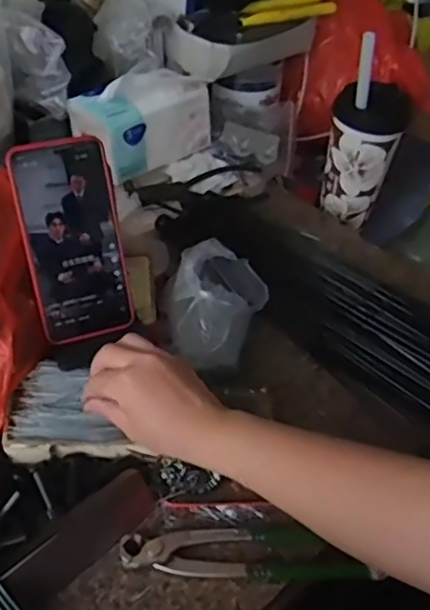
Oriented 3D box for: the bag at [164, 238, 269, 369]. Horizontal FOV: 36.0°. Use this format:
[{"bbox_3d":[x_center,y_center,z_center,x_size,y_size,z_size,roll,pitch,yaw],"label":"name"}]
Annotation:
[{"bbox_3d":[0.001,0.001,0.619,0.082,0.076,0.123,14,47,6],"label":"bag"}]

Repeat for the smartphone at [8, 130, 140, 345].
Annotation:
[{"bbox_3d":[-0.116,-0.052,0.546,0.079,0.163,0.013,-15,20,-20],"label":"smartphone"}]

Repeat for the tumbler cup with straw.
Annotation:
[{"bbox_3d":[0.178,-0.203,0.775,0.080,0.205,0.077,22,49,13],"label":"tumbler cup with straw"}]

